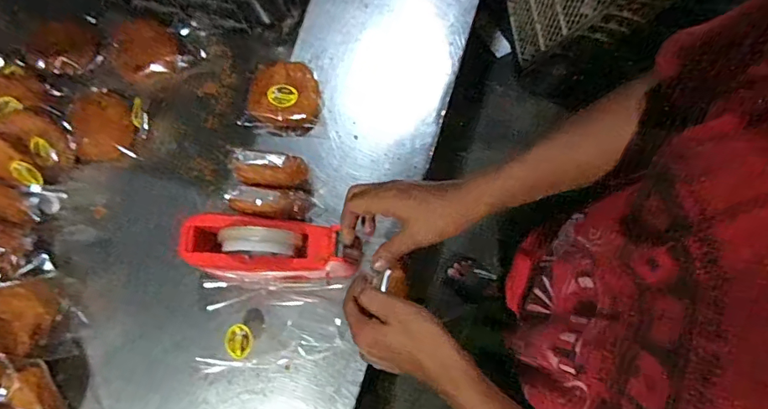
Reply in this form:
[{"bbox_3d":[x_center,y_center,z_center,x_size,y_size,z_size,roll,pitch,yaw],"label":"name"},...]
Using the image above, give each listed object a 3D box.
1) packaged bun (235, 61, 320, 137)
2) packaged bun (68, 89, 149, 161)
[{"bbox_3d":[-0.142,-0.152,0.673,0.106,0.040,0.098,5,79,1],"label":"packaged bun"},{"bbox_3d":[-0.388,-0.111,0.661,0.102,0.037,0.098,0,79,0],"label":"packaged bun"}]

